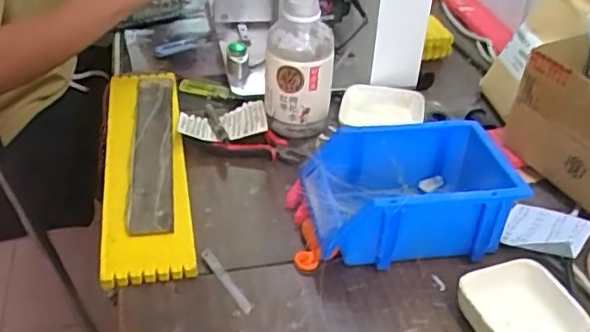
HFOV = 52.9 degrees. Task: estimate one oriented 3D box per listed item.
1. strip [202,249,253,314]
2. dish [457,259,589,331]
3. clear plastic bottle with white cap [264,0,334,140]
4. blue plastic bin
[{"bbox_3d":[-0.061,0.099,0.518,0.010,0.006,0.080,-21,43,-29],"label":"strip"},{"bbox_3d":[0.183,0.121,0.489,0.085,0.035,0.089,-8,38,-14],"label":"dish"},{"bbox_3d":[0.005,-0.137,0.665,0.076,0.190,0.069,2,36,-1],"label":"clear plastic bottle with white cap"},{"bbox_3d":[0.109,0.024,0.574,0.195,0.084,0.134,-3,37,-8],"label":"blue plastic bin"}]

